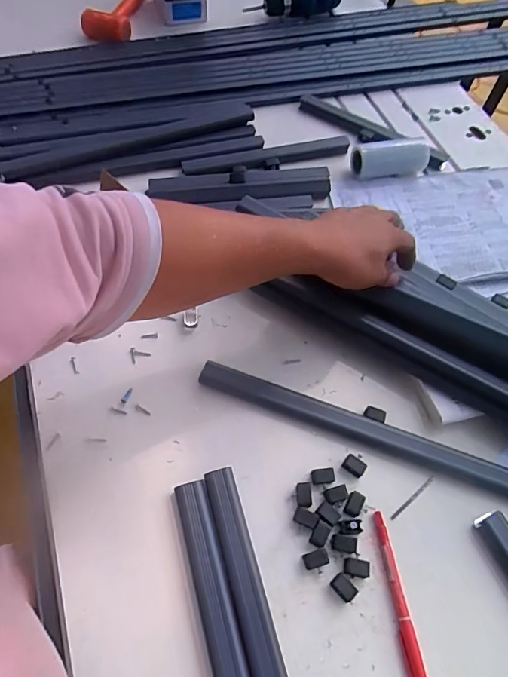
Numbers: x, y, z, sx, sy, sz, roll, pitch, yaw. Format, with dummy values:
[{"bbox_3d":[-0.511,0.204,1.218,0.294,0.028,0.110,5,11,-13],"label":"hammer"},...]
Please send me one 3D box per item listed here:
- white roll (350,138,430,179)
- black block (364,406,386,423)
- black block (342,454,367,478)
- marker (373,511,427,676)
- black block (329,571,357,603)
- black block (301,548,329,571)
[{"bbox_3d":[0.200,-0.265,0.669,0.115,0.041,0.042,-12,62,-8],"label":"white roll"},{"bbox_3d":[0.131,0.082,0.486,0.022,0.007,0.014,23,63,10],"label":"black block"},{"bbox_3d":[0.103,0.129,0.459,0.022,0.005,0.017,32,65,15],"label":"black block"},{"bbox_3d":[0.128,0.230,0.406,0.015,0.010,0.136,-7,62,-6],"label":"marker"},{"bbox_3d":[0.082,0.226,0.409,0.016,0.004,0.023,-37,69,-20],"label":"black block"},{"bbox_3d":[0.057,0.204,0.416,0.023,0.006,0.015,-14,63,-9],"label":"black block"}]

